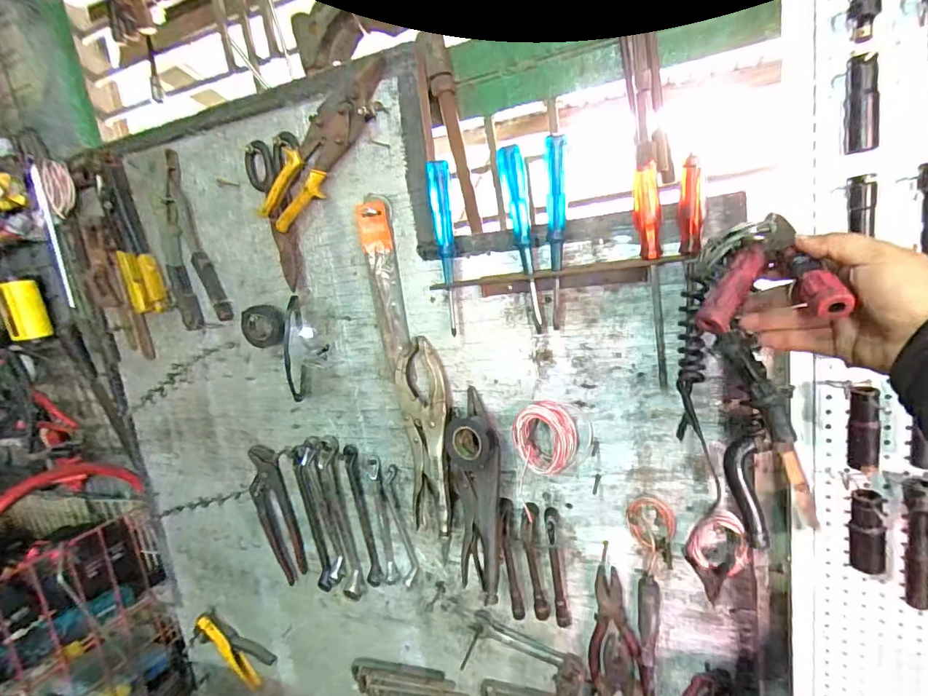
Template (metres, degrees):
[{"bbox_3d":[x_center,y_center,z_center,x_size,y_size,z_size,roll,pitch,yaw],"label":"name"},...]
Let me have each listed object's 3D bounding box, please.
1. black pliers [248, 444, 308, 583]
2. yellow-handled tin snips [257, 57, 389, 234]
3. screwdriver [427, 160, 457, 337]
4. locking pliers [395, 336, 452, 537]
[{"bbox_3d":[-0.305,0.275,0.779,0.065,0.247,0.013,-5,16,10],"label":"black pliers"},{"bbox_3d":[-0.171,-0.242,0.581,0.227,0.055,0.024,-46,1,17],"label":"yellow-handled tin snips"},{"bbox_3d":[-0.019,-0.115,0.556,0.024,0.190,0.031,-9,11,-6],"label":"screwdriver"},{"bbox_3d":[-0.048,0.115,0.624,0.065,0.246,0.018,-5,2,23],"label":"locking pliers"}]

